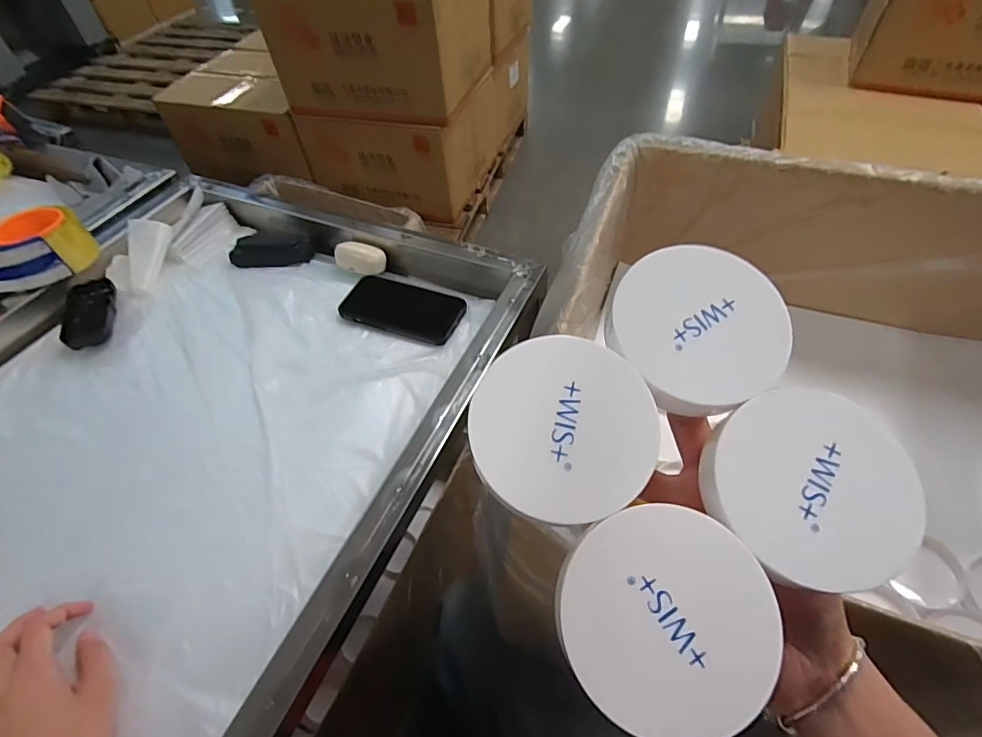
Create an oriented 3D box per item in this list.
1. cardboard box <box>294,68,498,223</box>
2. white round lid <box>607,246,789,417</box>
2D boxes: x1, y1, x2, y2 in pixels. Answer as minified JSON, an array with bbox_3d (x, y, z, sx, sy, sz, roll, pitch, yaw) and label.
[{"bbox_3d":[-0.291,-0.830,1.747,0.522,0.291,0.498,15,54,14],"label":"cardboard box"},{"bbox_3d":[0.091,-0.018,0.224,0.077,0.019,0.077,0,70,1],"label":"white round lid"}]

